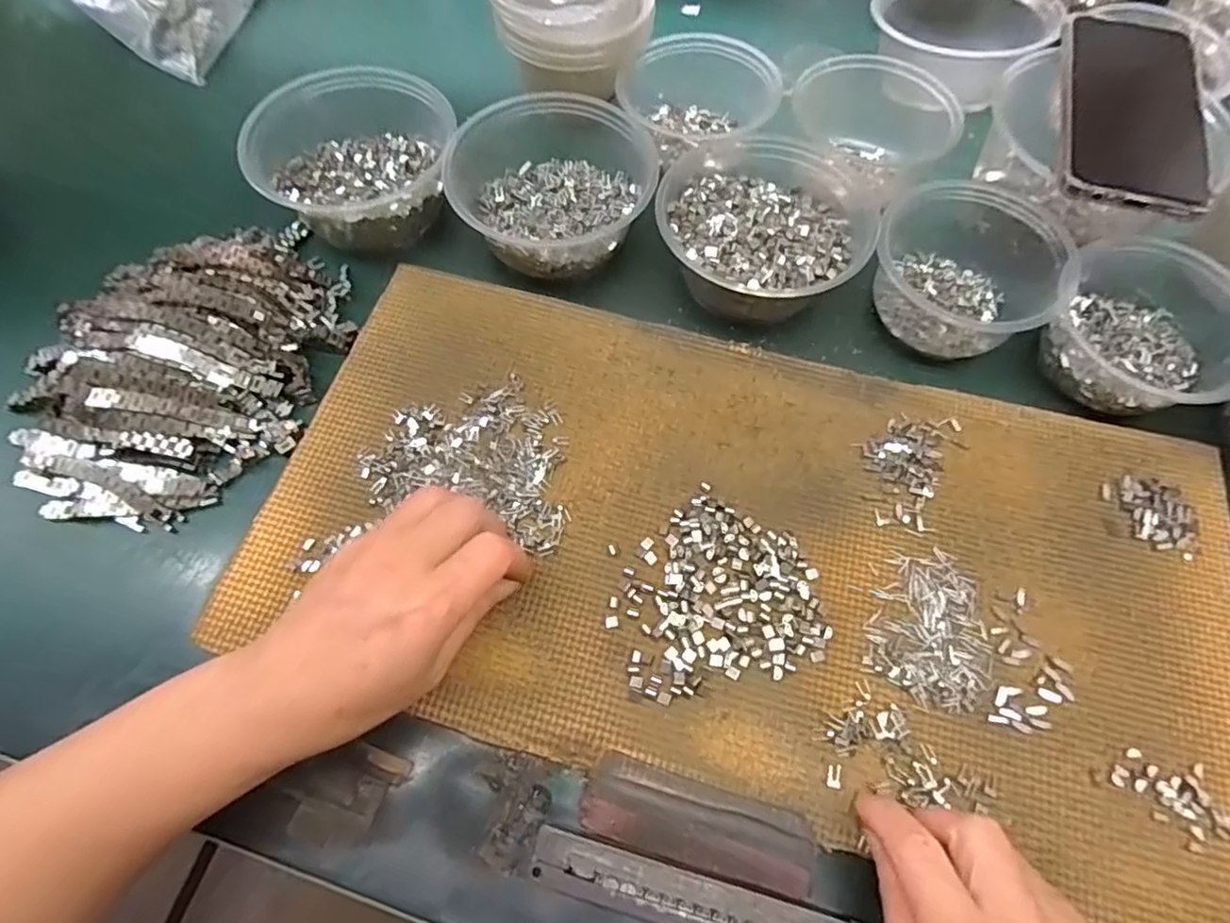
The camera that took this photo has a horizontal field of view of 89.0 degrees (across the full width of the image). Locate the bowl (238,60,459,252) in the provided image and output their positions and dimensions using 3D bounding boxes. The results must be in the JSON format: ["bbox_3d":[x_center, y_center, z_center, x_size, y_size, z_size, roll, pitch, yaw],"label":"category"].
[{"bbox_3d":[-0.175,-0.208,0.430,0.134,0.064,0.121,-35,71,-13],"label":"bowl"}]

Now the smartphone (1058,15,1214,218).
[{"bbox_3d":[0.312,-0.211,0.379,0.076,0.009,0.150,16,67,7],"label":"smartphone"}]

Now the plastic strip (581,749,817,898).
[{"bbox_3d":[0.038,0.166,0.288,0.104,0.009,0.033,15,68,7],"label":"plastic strip"}]

